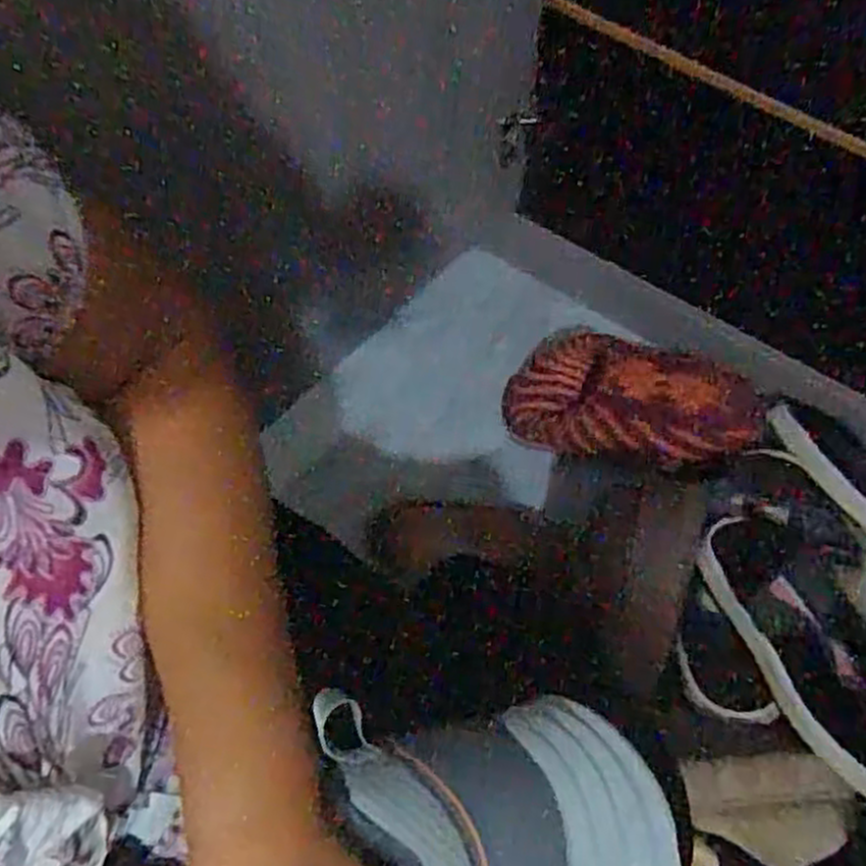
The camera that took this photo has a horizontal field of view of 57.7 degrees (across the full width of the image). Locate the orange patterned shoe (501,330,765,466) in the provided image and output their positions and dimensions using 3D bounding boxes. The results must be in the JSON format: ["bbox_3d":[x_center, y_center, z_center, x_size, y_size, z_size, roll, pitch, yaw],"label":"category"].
[{"bbox_3d":[0.179,-0.032,0.722,0.229,0.053,0.108,8,69,19],"label":"orange patterned shoe"}]

